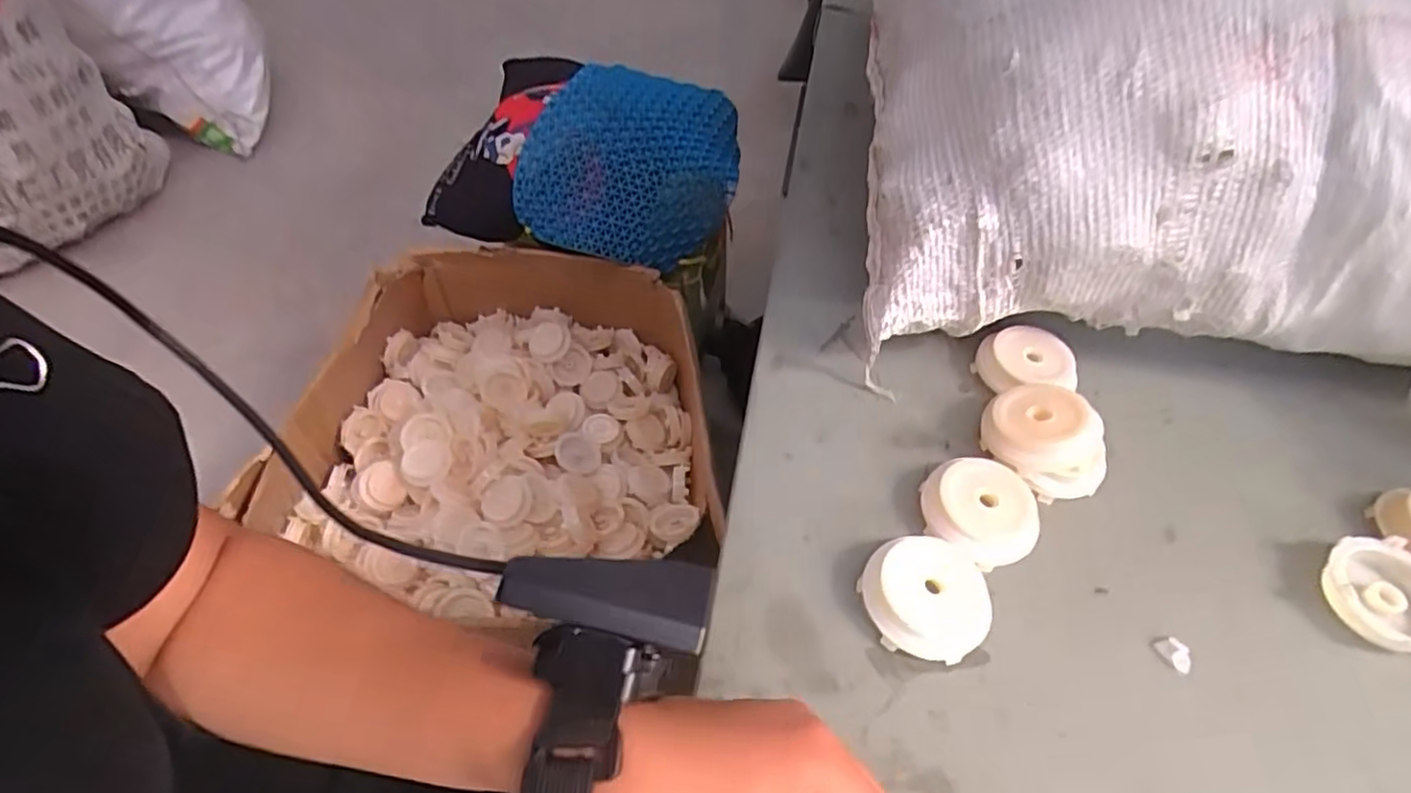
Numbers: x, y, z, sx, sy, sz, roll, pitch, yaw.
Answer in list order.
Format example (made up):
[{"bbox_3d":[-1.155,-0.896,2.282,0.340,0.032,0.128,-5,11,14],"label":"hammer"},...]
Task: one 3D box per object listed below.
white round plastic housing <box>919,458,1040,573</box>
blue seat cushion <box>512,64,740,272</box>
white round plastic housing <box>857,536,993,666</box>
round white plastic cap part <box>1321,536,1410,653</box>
[{"bbox_3d":[0.142,0.061,0.348,0.054,0.023,0.056,2,51,-3],"label":"white round plastic housing"},{"bbox_3d":[-0.094,-0.340,0.989,0.278,0.131,0.326,17,52,9],"label":"blue seat cushion"},{"bbox_3d":[0.103,0.096,0.320,0.056,0.021,0.052,13,51,6],"label":"white round plastic housing"},{"bbox_3d":[0.343,0.100,0.337,0.052,0.019,0.057,2,51,-3],"label":"round white plastic cap part"}]

